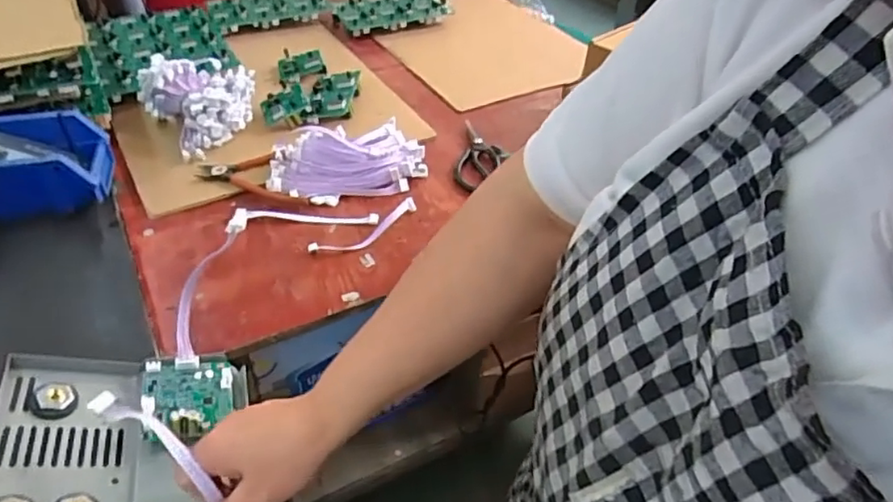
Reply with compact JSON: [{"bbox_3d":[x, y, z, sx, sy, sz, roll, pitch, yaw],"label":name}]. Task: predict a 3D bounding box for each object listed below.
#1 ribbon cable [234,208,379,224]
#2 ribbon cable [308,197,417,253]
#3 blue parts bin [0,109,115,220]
[{"bbox_3d":[-0.161,-0.039,0.707,0.163,0.015,0.018,1,43,-4],"label":"ribbon cable"},{"bbox_3d":[-0.087,-0.024,0.688,0.139,0.026,0.031,-24,50,-28],"label":"ribbon cable"},{"bbox_3d":[-0.447,-0.092,0.654,0.157,0.074,0.107,-5,44,-10],"label":"blue parts bin"}]

